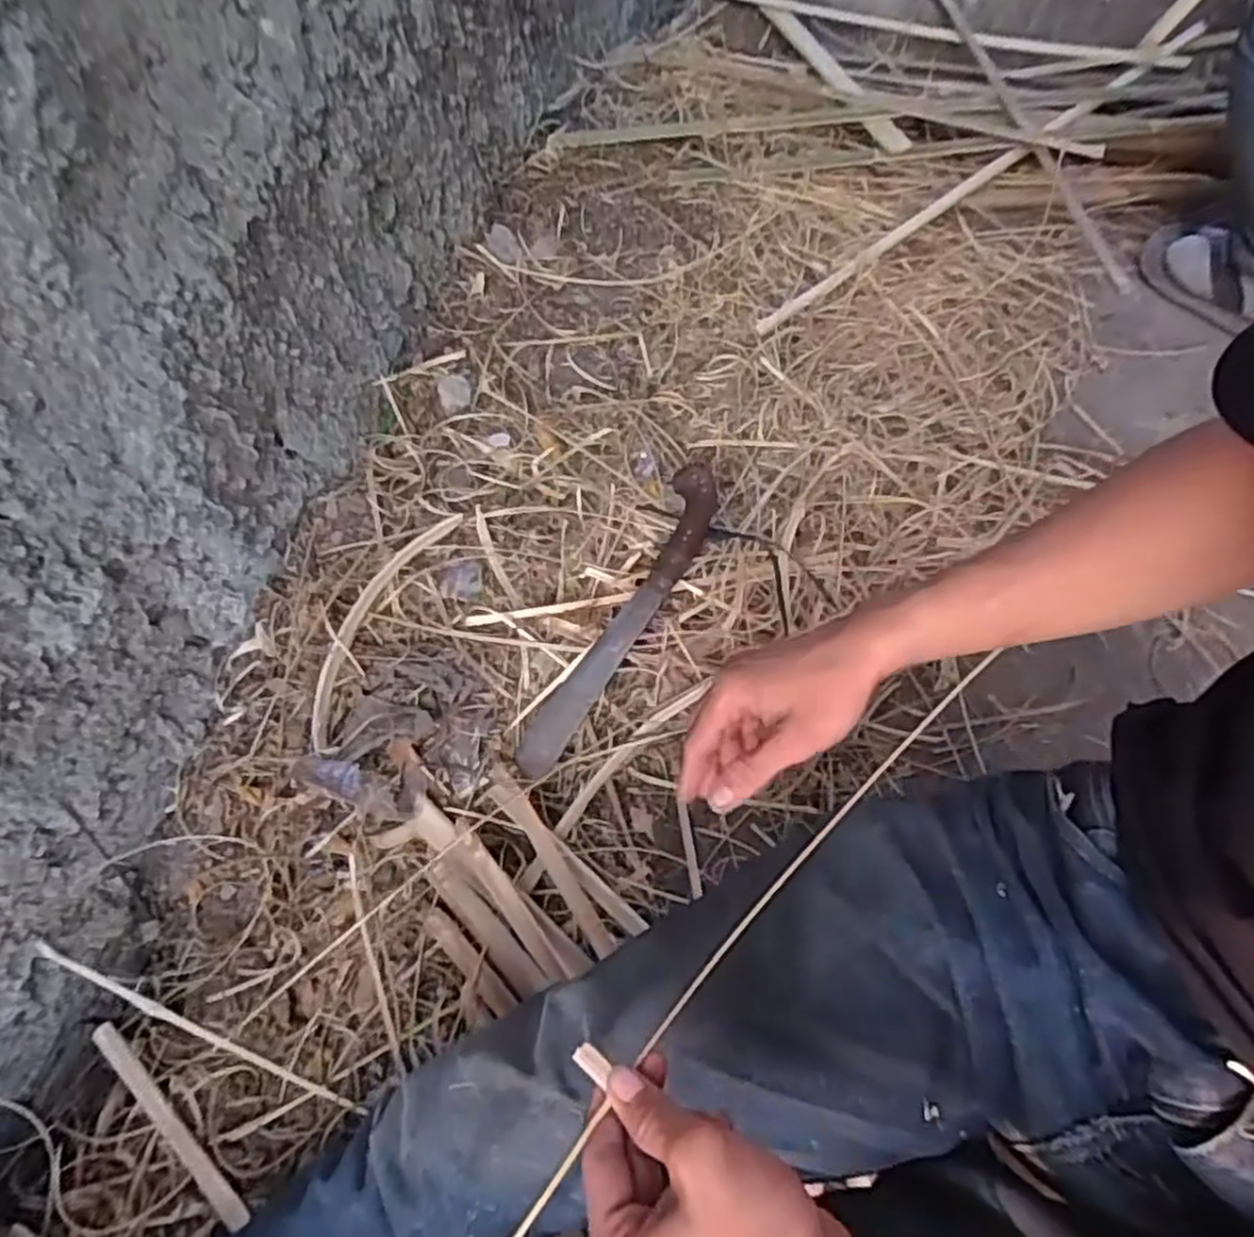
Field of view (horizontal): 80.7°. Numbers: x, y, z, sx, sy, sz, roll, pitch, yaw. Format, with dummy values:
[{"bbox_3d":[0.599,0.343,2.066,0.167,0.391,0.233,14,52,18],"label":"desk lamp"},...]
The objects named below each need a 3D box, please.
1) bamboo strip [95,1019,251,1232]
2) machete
[{"bbox_3d":[-0.404,0.441,0.649,0.236,0.009,0.019,30,60,25],"label":"bamboo strip"},{"bbox_3d":[-0.007,-0.002,0.842,0.064,0.026,0.394,30,82,17],"label":"machete"}]

